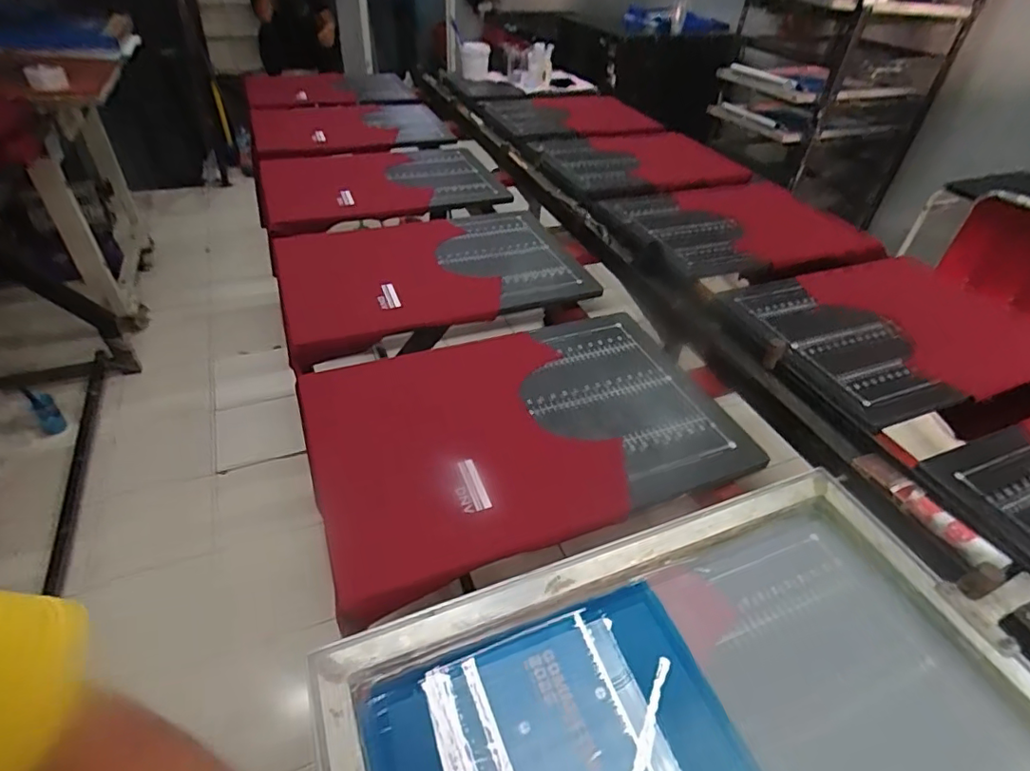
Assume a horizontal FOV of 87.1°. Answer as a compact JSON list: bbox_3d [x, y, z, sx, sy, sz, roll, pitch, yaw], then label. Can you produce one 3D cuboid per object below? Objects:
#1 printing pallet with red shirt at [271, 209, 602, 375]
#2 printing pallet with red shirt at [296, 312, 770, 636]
[{"bbox_3d":[-0.181,-0.246,1.142,0.600,0.046,0.432,-15,45,-17],"label":"printing pallet with red shirt"},{"bbox_3d":[0.011,0.055,0.815,0.604,0.041,0.401,-14,45,-18],"label":"printing pallet with red shirt"}]

